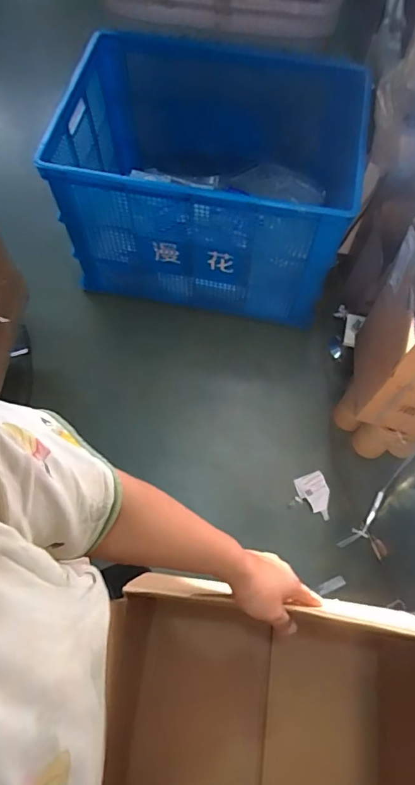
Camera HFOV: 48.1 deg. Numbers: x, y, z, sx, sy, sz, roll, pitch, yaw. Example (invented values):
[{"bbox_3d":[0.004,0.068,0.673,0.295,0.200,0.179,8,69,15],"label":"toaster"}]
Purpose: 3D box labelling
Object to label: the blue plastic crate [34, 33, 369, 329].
[{"bbox_3d":[0.023,-0.630,1.393,0.766,0.482,0.599,10,67,4],"label":"blue plastic crate"}]

